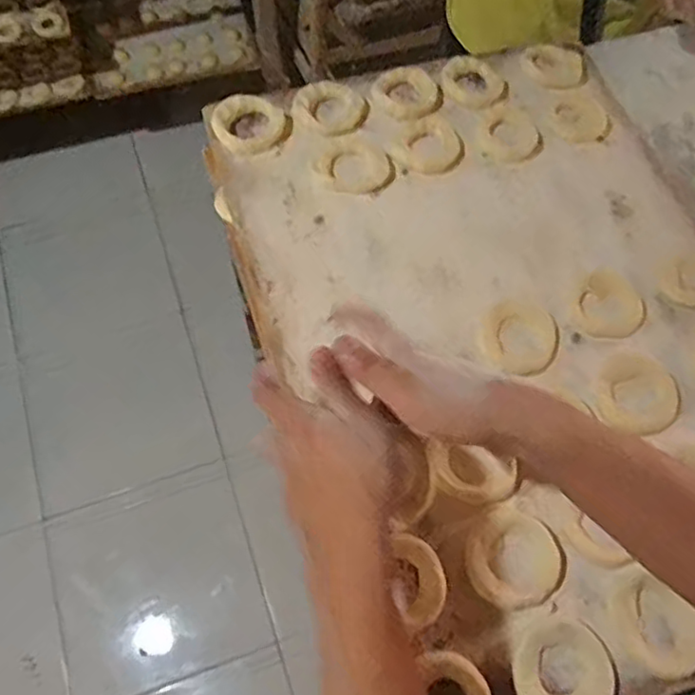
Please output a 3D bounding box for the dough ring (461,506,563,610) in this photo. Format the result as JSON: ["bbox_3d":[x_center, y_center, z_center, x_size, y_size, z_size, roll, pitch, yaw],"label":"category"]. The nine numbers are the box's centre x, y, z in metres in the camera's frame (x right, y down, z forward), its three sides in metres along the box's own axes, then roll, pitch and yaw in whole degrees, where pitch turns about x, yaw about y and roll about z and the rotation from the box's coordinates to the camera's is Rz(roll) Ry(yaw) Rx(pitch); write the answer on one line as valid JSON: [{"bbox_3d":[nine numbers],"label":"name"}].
[{"bbox_3d":[0.121,0.154,0.472,0.068,0.005,0.067,0,64,-1],"label":"dough ring"}]

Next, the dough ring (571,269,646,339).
[{"bbox_3d":[0.228,-0.036,0.563,0.059,0.004,0.064,0,64,-1],"label":"dough ring"}]

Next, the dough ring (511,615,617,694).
[{"bbox_3d":[0.148,0.222,0.440,0.069,0.007,0.066,0,64,-1],"label":"dough ring"}]

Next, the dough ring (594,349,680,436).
[{"bbox_3d":[0.239,0.037,0.532,0.067,0.006,0.066,0,64,-1],"label":"dough ring"}]

